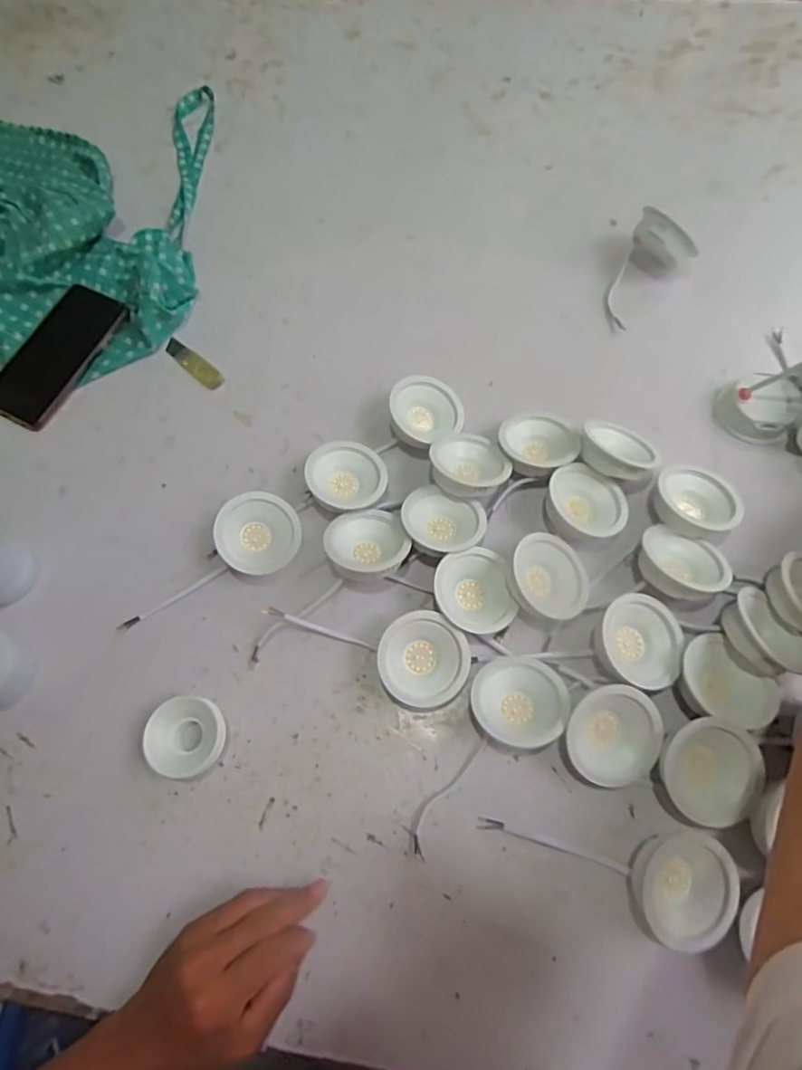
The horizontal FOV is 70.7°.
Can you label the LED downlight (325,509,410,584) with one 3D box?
[{"bbox_3d":[-0.027,0.009,0.476,0.065,0.032,0.062,-17,68,-5],"label":"LED downlight"}]

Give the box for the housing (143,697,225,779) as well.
[{"bbox_3d":[-0.164,0.155,0.437,0.056,0.030,0.056,-1,68,1],"label":"housing"}]

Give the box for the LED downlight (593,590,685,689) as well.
[{"bbox_3d":[0.185,0.082,0.440,0.067,0.040,0.066,-1,68,1],"label":"LED downlight"}]

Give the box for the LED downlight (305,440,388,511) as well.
[{"bbox_3d":[-0.047,-0.050,0.509,0.071,0.035,0.064,25,71,11],"label":"LED downlight"}]

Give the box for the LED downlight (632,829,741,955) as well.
[{"bbox_3d":[0.192,0.238,0.383,0.056,0.030,0.071,27,71,12],"label":"LED downlight"}]

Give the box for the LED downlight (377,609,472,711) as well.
[{"bbox_3d":[0.018,0.101,0.447,0.067,0.036,0.070,-1,68,1],"label":"LED downlight"}]

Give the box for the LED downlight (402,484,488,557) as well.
[{"bbox_3d":[0.035,-0.008,0.488,0.069,0.030,0.059,22,70,10],"label":"LED downlight"}]

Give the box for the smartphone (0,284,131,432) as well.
[{"bbox_3d":[-0.357,-0.187,0.584,0.080,0.014,0.163,24,71,11],"label":"smartphone"}]

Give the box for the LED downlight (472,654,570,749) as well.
[{"bbox_3d":[0.089,0.126,0.431,0.067,0.035,0.063,-1,68,1],"label":"LED downlight"}]

